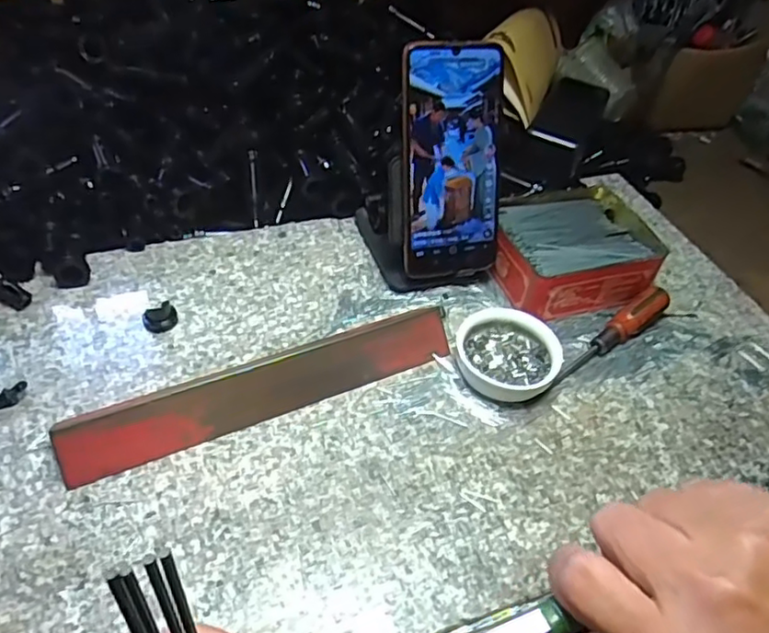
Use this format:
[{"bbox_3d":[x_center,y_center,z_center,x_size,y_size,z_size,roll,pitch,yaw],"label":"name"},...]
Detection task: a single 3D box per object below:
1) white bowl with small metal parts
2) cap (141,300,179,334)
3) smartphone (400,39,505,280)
[{"bbox_3d":[0.085,0.030,0.442,0.072,0.029,0.066,4,44,-4],"label":"white bowl with small metal parts"},{"bbox_3d":[-0.161,0.001,0.451,0.023,0.016,0.014,-14,48,-20],"label":"cap"},{"bbox_3d":[0.051,-0.112,0.465,0.078,0.167,0.007,-8,22,-15],"label":"smartphone"}]

